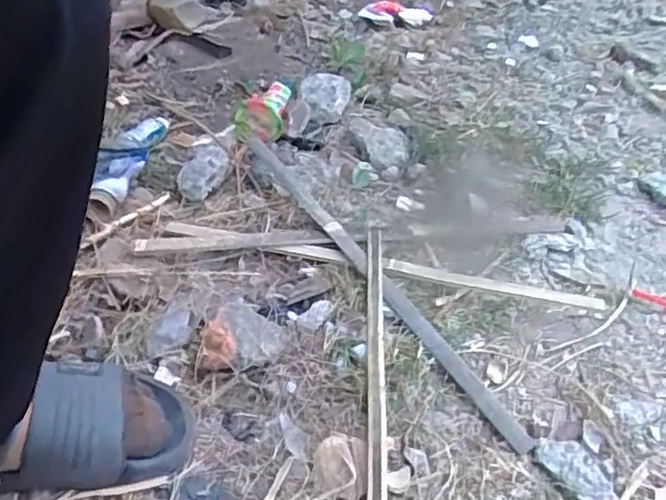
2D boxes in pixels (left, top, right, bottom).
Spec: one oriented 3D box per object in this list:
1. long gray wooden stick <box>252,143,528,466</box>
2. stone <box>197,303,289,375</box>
[{"bbox_3d":[0.034,0.008,0.692,0.033,0.019,0.531,-21,49,-27],"label":"long gray wooden stick"},{"bbox_3d":[-0.087,0.086,0.606,0.077,0.029,0.078,3,43,-3],"label":"stone"}]

